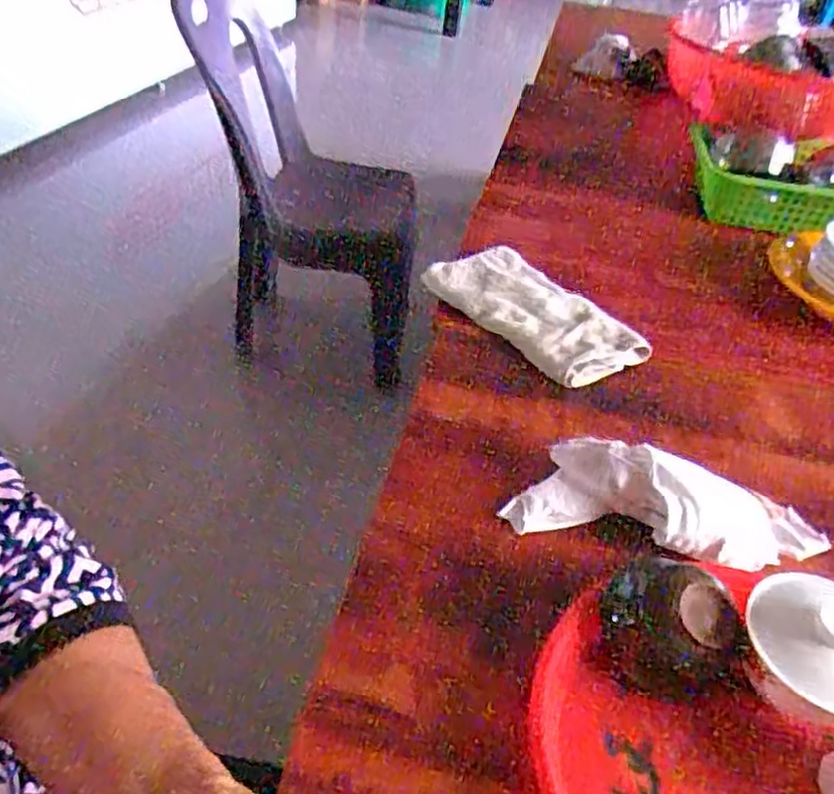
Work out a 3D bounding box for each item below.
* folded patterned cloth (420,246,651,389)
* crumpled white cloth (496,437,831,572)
[{"bbox_3d":[0.125,-0.099,0.741,0.125,0.022,0.239,-21,47,-29],"label":"folded patterned cloth"},{"bbox_3d":[0.186,0.077,0.521,0.230,0.052,0.071,11,40,5],"label":"crumpled white cloth"}]

